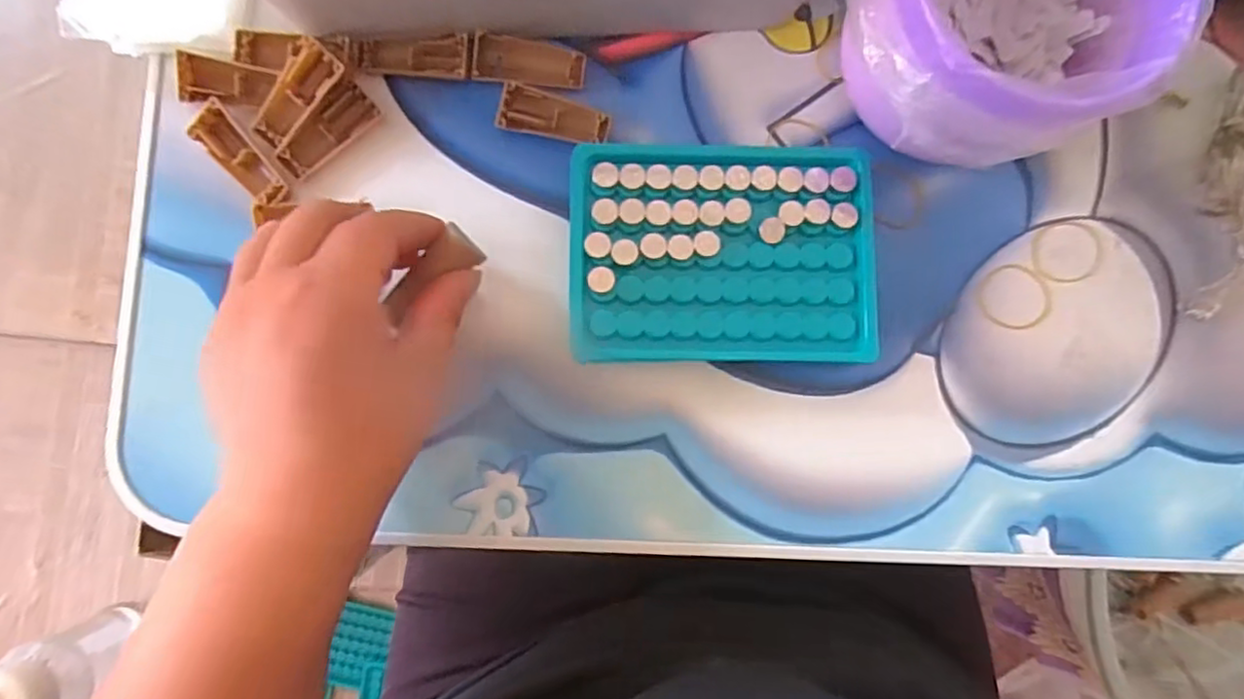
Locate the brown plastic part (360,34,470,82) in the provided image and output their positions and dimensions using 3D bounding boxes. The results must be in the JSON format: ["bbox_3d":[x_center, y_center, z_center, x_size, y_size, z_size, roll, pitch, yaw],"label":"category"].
[{"bbox_3d":[-0.093,-0.132,0.299,0.046,0.009,0.019,-1,86,-3],"label":"brown plastic part"}]

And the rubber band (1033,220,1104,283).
[{"bbox_3d":[0.212,-0.046,0.310,0.034,0.004,0.029,-10,86,-3],"label":"rubber band"}]

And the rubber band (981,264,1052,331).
[{"bbox_3d":[0.185,-0.025,0.308,0.033,0.004,0.031,2,86,-2],"label":"rubber band"}]

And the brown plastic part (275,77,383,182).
[{"bbox_3d":[-0.131,-0.096,0.292,0.047,0.008,0.020,-45,118,0],"label":"brown plastic part"}]

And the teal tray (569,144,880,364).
[{"bbox_3d":[0.044,-0.042,0.292,0.130,0.021,0.093,0,86,-3],"label":"teal tray"}]

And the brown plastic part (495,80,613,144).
[{"bbox_3d":[-0.030,-0.105,0.298,0.049,0.008,0.021,10,85,-2],"label":"brown plastic part"}]

